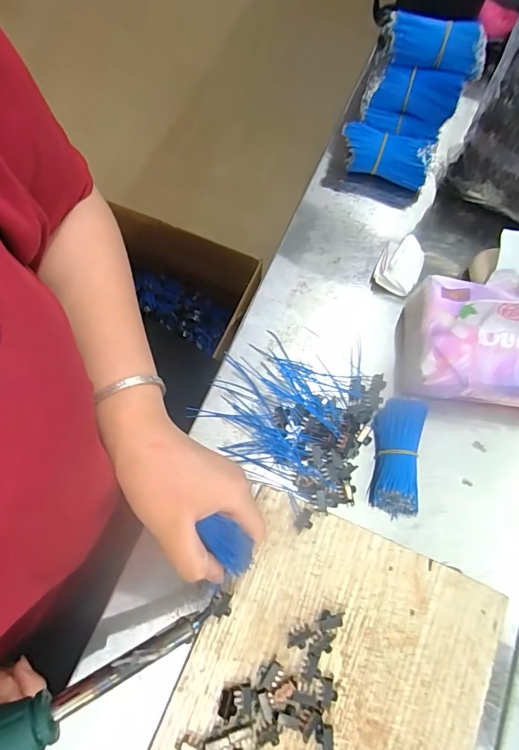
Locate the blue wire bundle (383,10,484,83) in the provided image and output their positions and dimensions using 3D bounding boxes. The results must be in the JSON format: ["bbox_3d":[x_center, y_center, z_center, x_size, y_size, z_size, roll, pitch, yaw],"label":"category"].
[{"bbox_3d":[0.162,-0.302,0.388,0.093,0.033,0.029,22,73,4],"label":"blue wire bundle"}]

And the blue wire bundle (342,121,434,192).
[{"bbox_3d":[0.127,-0.223,0.430,0.088,0.044,0.034,15,72,3],"label":"blue wire bundle"}]

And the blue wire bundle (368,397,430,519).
[{"bbox_3d":[0.113,0.065,0.348,0.037,0.033,0.091,12,72,2],"label":"blue wire bundle"}]

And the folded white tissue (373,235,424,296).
[{"bbox_3d":[0.134,-0.105,0.403,0.040,0.031,0.046,23,73,6],"label":"folded white tissue"}]

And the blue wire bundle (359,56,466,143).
[{"bbox_3d":[0.149,-0.274,0.426,0.090,0.055,0.030,17,37,11],"label":"blue wire bundle"}]

